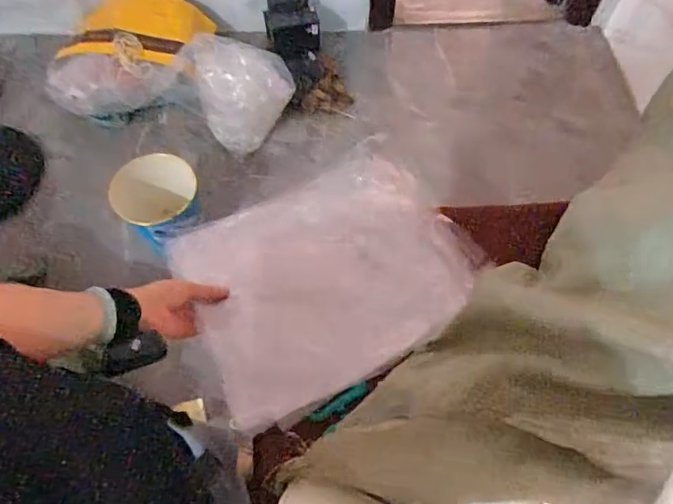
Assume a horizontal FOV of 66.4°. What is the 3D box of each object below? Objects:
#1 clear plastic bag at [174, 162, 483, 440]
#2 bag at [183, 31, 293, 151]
[{"bbox_3d":[-0.012,0.032,0.735,0.391,0.042,0.301,-27,65,-14],"label":"clear plastic bag"},{"bbox_3d":[-0.307,-0.519,1.722,0.323,0.346,0.172,-2,62,-1],"label":"bag"}]

